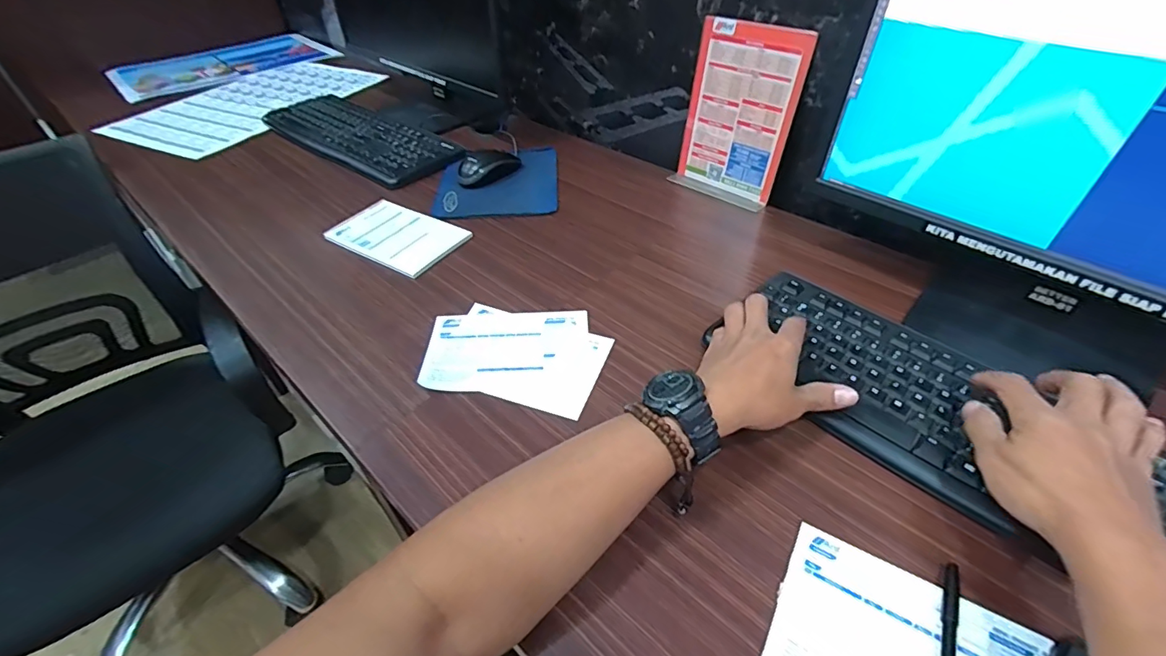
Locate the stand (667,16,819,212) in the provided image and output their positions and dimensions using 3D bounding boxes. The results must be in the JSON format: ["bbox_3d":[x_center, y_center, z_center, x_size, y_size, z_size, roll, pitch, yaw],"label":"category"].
[{"bbox_3d":[0.204,-0.281,0.671,0.149,0.207,0.058,30,54,29],"label":"stand"}]

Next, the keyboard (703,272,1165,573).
[{"bbox_3d":[0.320,0.080,0.399,0.159,0.025,0.427,-32,51,-25],"label":"keyboard"}]

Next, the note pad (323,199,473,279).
[{"bbox_3d":[-0.244,-0.122,0.650,0.171,0.006,0.109,26,52,26],"label":"note pad"}]

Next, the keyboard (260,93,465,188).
[{"bbox_3d":[-0.407,-0.351,0.876,0.454,0.020,0.166,30,53,30],"label":"keyboard"}]

